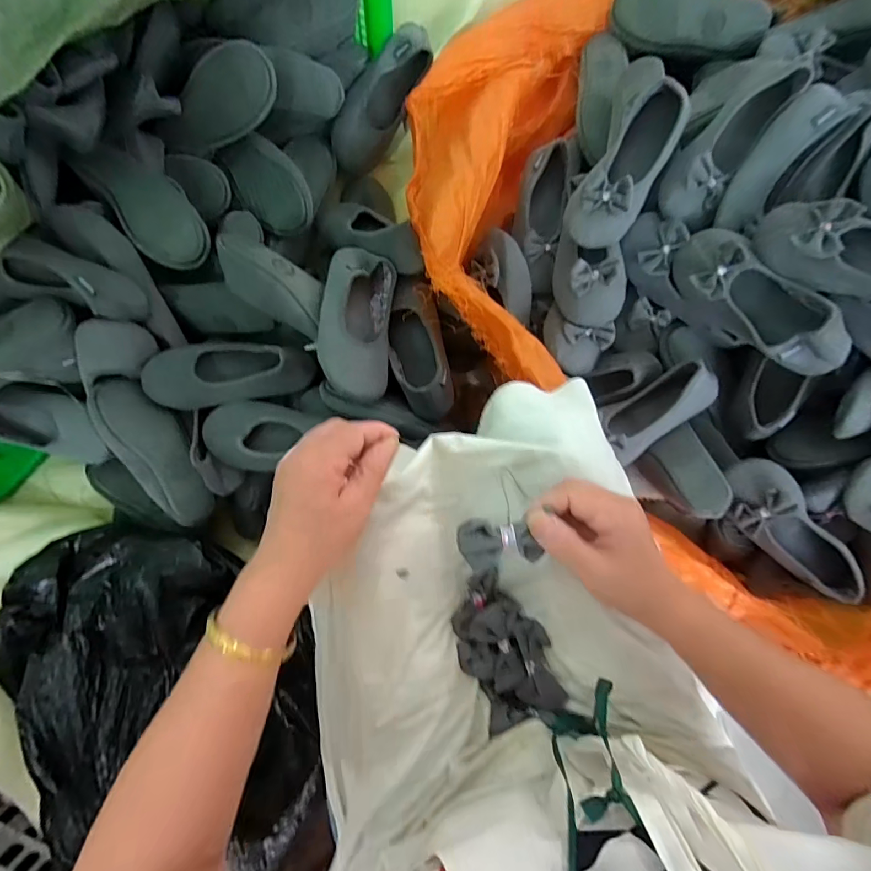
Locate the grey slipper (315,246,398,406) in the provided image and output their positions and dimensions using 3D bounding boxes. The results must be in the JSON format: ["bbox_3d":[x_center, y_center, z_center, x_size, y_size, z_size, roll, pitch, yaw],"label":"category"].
[{"bbox_3d":[-0.112,-0.152,0.628,0.101,0.063,0.223,9,74,-19],"label":"grey slipper"}]

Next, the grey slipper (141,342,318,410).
[{"bbox_3d":[-0.301,-0.091,0.647,0.246,0.057,0.091,-5,88,-4],"label":"grey slipper"}]

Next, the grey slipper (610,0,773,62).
[{"bbox_3d":[0.423,-0.696,0.747,0.237,0.055,0.098,10,87,-4],"label":"grey slipper"}]

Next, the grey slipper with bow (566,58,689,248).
[{"bbox_3d":[0.274,-0.386,0.624,0.108,0.066,0.236,21,86,-3],"label":"grey slipper with bow"}]

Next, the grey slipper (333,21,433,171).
[{"bbox_3d":[-0.092,-0.567,0.757,0.079,0.068,0.241,36,102,-2],"label":"grey slipper"}]

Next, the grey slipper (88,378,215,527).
[{"bbox_3d":[-0.415,0.023,0.655,0.081,0.050,0.244,-32,90,-5],"label":"grey slipper"}]

